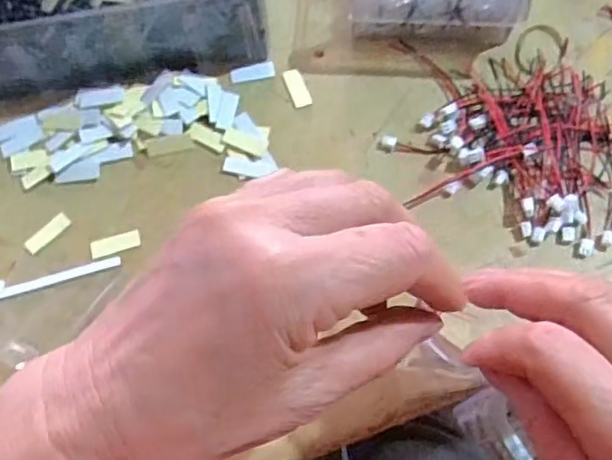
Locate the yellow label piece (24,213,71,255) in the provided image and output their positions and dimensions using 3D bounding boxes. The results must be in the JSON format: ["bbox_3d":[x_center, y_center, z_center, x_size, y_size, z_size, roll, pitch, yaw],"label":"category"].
[{"bbox_3d":[-0.148,0.002,0.353,0.028,0.004,0.008,-42,73,-14],"label":"yellow label piece"}]

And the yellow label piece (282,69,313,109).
[{"bbox_3d":[-0.006,-0.089,0.386,0.012,0.004,0.029,-17,65,-9],"label":"yellow label piece"}]

